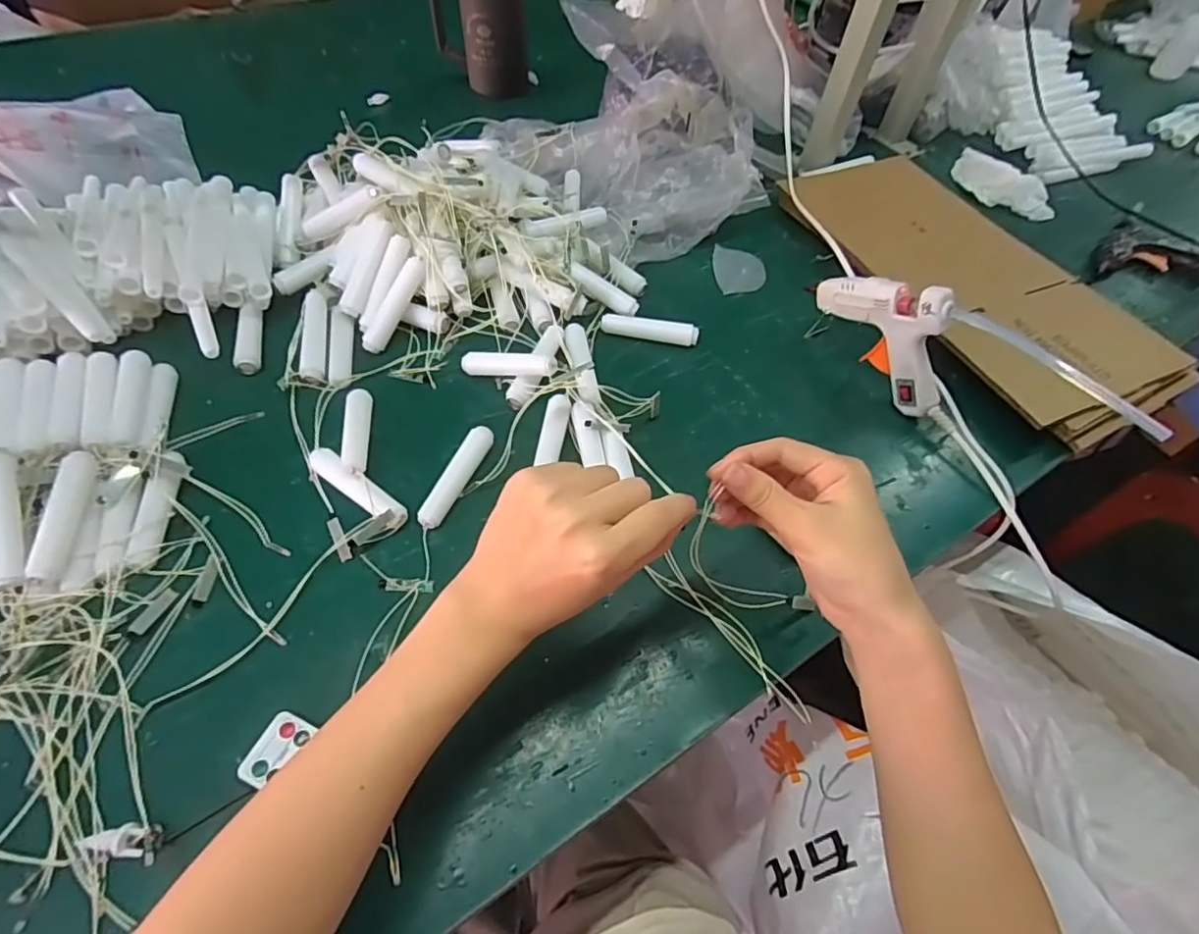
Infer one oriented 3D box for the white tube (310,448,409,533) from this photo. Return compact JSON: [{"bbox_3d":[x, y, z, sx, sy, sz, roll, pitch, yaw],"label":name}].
[{"bbox_3d":[-0.179,0.011,0.433,0.095,0.025,0.022,36,60,19],"label":"white tube"}]

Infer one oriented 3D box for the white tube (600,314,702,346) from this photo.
[{"bbox_3d":[0.047,-0.127,0.550,0.089,0.019,0.016,10,55,2],"label":"white tube"}]

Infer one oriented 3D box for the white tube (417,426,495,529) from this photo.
[{"bbox_3d":[-0.106,0.008,0.443,0.019,0.020,0.089,22,56,10],"label":"white tube"}]

